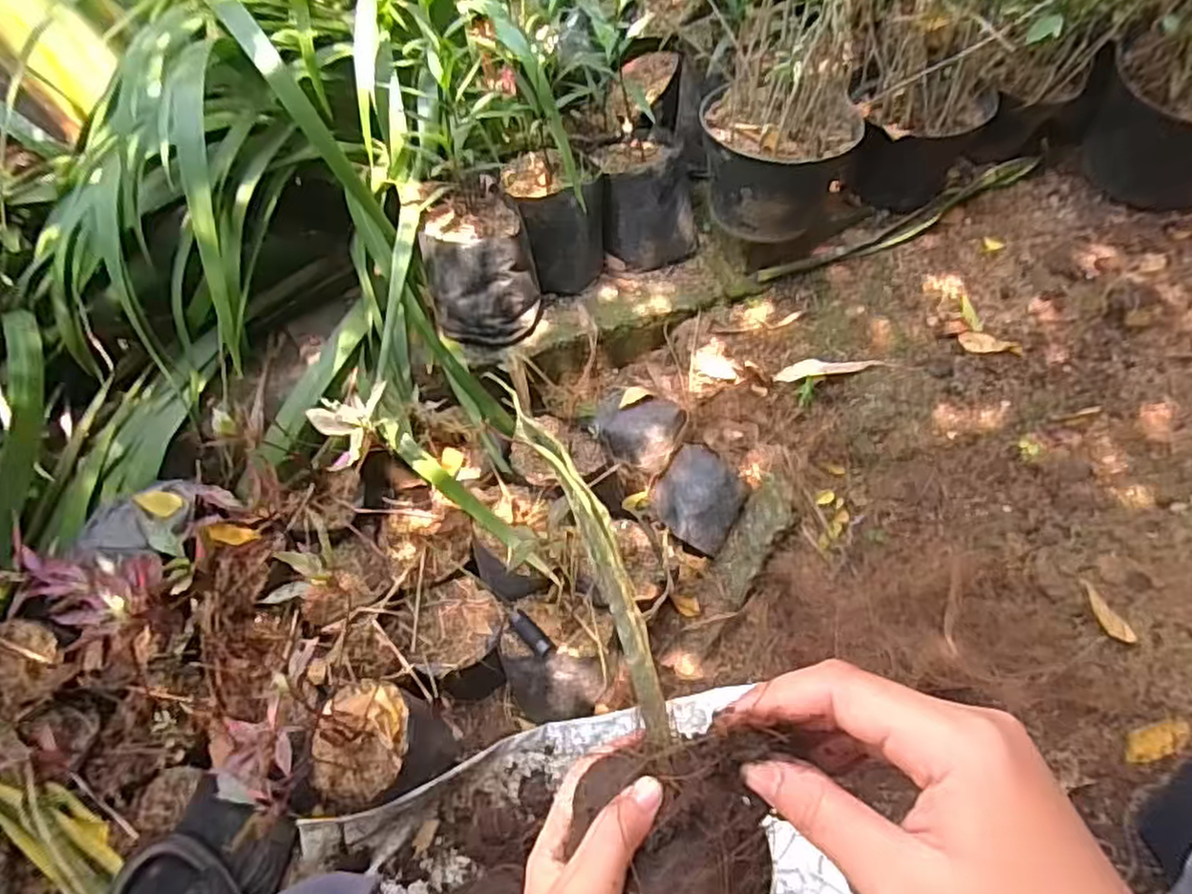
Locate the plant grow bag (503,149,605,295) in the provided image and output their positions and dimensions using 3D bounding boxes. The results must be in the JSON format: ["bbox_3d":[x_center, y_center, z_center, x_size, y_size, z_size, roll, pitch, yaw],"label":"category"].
[{"bbox_3d":[-0.048,-0.277,0.913,0.120,0.136,0.111,-10,52,-11],"label":"plant grow bag"}]

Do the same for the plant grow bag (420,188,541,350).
[{"bbox_3d":[-0.134,-0.211,0.854,0.128,0.127,0.133,-6,51,-8],"label":"plant grow bag"}]

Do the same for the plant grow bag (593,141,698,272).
[{"bbox_3d":[0.067,-0.323,0.953,0.137,0.138,0.131,5,50,2],"label":"plant grow bag"}]

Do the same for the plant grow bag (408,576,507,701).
[{"bbox_3d":[-0.151,0.213,0.793,0.100,0.090,0.105,-7,51,-8],"label":"plant grow bag"}]

